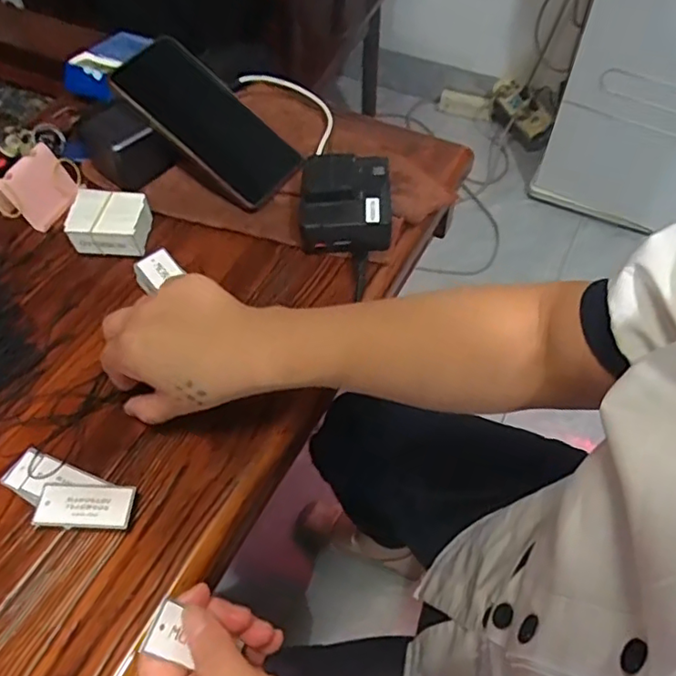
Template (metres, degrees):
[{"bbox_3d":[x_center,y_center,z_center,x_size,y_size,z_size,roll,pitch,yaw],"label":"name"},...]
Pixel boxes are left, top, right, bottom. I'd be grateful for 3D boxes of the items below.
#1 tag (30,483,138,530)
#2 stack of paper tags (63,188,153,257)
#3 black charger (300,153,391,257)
[{"bbox_3d":[-0.155,0.102,0.361,0.057,0.004,0.026,2,53,1],"label":"tag"},{"bbox_3d":[-0.191,-0.098,0.494,0.060,0.024,0.053,1,55,1],"label":"stack of paper tags"},{"bbox_3d":[0.007,-0.110,0.480,0.071,0.048,0.074,1,55,2],"label":"black charger"}]

